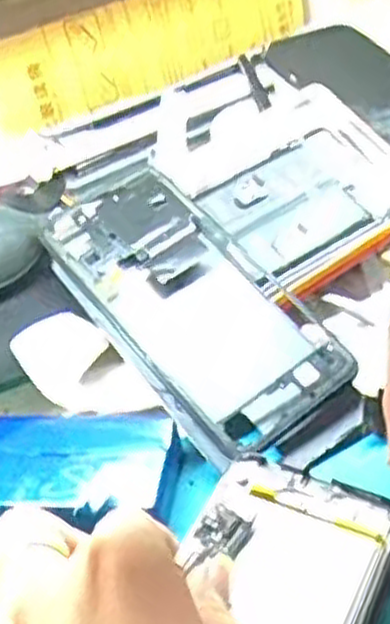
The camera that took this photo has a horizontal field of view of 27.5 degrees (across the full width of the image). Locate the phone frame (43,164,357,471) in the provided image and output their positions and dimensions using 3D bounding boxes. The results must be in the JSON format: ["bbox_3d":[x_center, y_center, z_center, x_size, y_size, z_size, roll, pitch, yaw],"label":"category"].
[{"bbox_3d":[-0.004,-0.006,0.373,0.078,0.013,0.158,-33,64,-17],"label":"phone frame"}]

